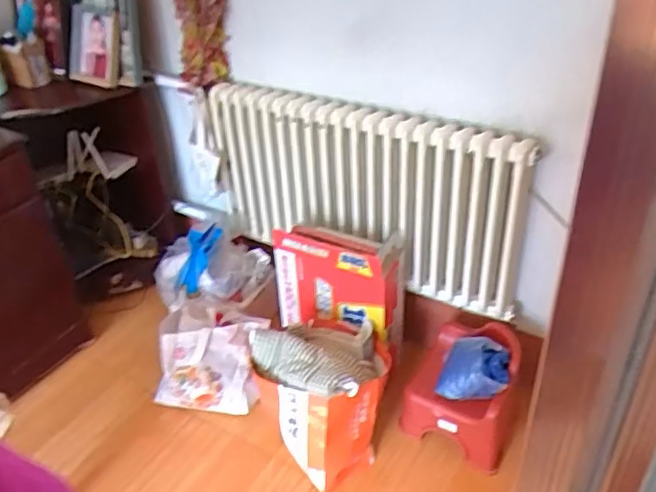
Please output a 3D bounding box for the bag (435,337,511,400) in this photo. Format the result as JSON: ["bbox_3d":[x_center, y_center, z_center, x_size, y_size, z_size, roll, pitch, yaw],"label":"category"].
[{"bbox_3d":[0.397,0.339,1.659,0.176,0.149,0.150,16,39,25],"label":"bag"}]

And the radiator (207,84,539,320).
[{"bbox_3d":[0.083,-0.145,1.814,0.968,0.534,0.139,16,39,25],"label":"radiator"}]

